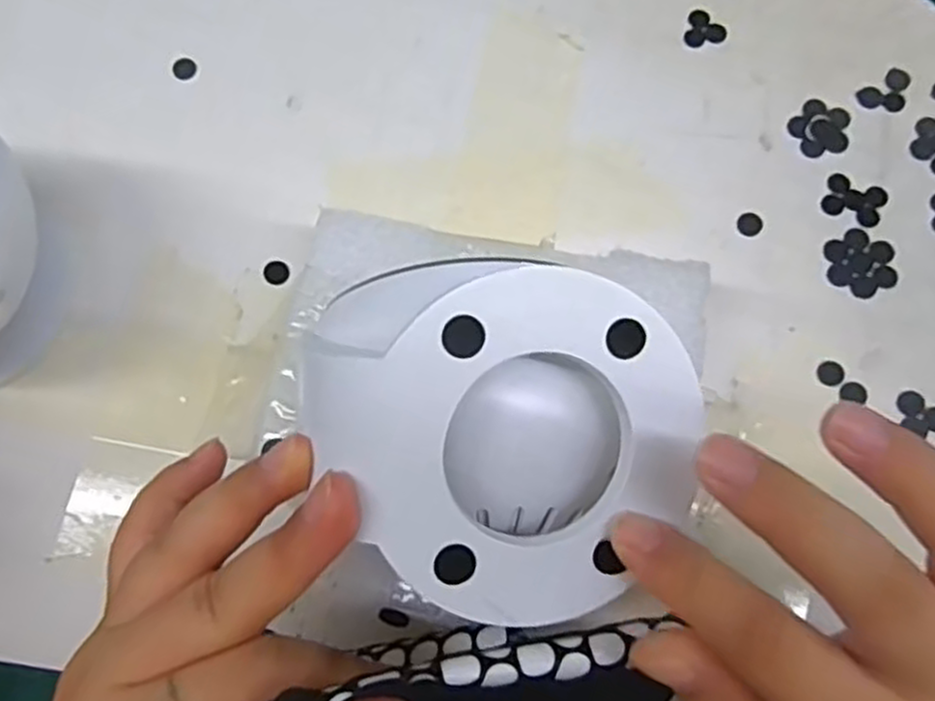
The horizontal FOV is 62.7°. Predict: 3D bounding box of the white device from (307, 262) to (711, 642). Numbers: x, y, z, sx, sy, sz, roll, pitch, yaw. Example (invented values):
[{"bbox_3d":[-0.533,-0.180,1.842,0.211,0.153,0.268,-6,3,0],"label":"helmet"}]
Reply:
[{"bbox_3d":[0.008,0.018,0.208,0.084,0.058,0.084,-2,97,-13],"label":"white device"}]

